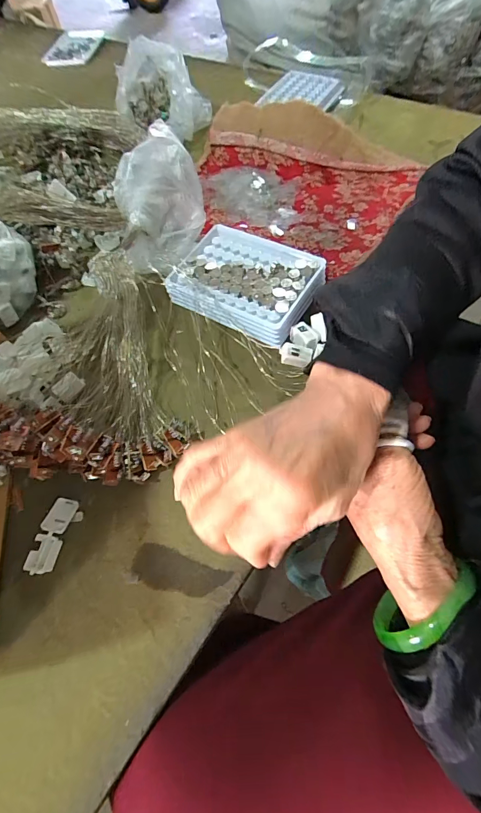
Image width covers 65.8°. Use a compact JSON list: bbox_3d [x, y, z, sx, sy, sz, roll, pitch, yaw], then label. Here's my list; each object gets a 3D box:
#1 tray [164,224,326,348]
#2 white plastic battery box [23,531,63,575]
[{"bbox_3d":[0.007,-0.124,0.366,0.133,0.026,0.102,26,67,18],"label":"tray"},{"bbox_3d":[-0.145,0.109,0.275,0.019,0.010,0.028,4,62,7],"label":"white plastic battery box"}]

